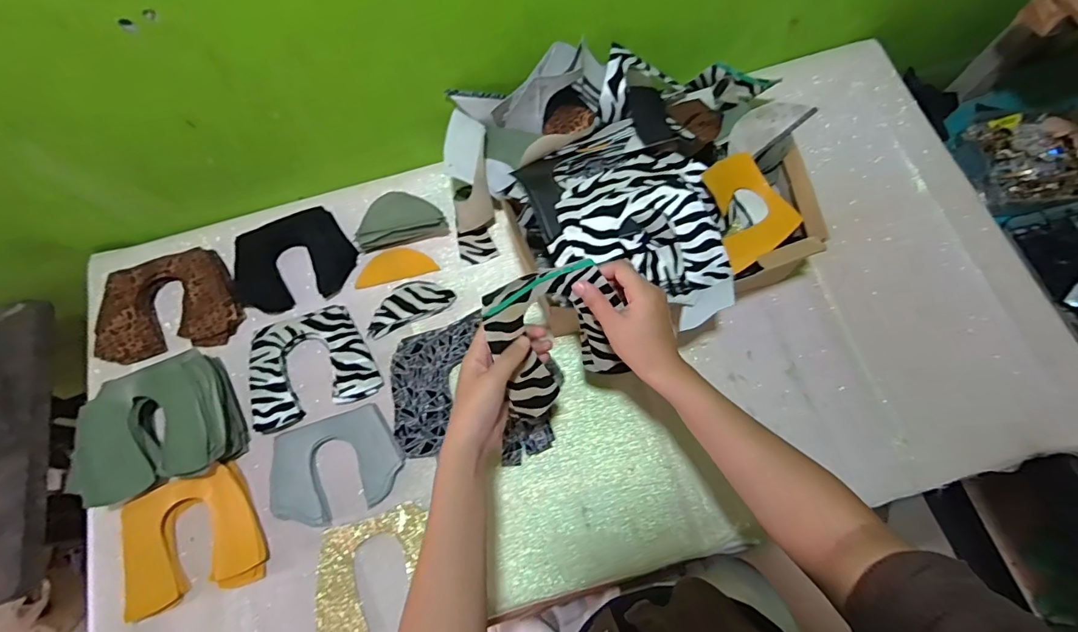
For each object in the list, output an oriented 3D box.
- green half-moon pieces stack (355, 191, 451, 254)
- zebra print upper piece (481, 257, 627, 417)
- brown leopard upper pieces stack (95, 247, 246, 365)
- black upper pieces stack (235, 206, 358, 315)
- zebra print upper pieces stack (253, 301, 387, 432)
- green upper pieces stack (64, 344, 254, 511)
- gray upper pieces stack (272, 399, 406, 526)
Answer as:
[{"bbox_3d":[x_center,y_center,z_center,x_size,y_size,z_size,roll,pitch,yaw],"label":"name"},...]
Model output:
[{"bbox_3d":[-0.195,-0.133,0.677,0.127,0.039,0.068,-16,71,-3],"label":"green half-moon pieces stack"},{"bbox_3d":[0.018,0.024,0.464,0.120,0.032,0.131,-21,110,-14],"label":"zebra print upper piece"},{"bbox_3d":[-0.499,-0.015,0.649,0.170,0.026,0.137,-22,72,-5],"label":"brown leopard upper pieces stack"},{"bbox_3d":[-0.339,-0.076,0.670,0.165,0.032,0.124,-20,72,-4],"label":"black upper pieces stack"},{"bbox_3d":[-0.295,0.059,0.619,0.152,0.014,0.135,-24,72,-6],"label":"zebra print upper pieces stack"},{"bbox_3d":[-0.457,0.132,0.580,0.164,0.061,0.144,-21,72,-5],"label":"green upper pieces stack"},{"bbox_3d":[-0.245,0.178,0.581,0.157,0.011,0.116,-23,72,-5],"label":"gray upper pieces stack"}]

